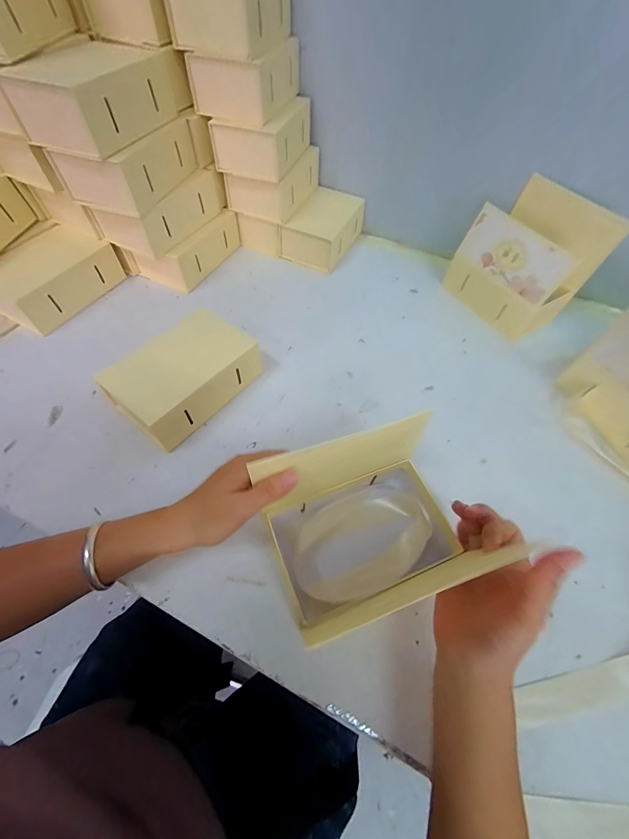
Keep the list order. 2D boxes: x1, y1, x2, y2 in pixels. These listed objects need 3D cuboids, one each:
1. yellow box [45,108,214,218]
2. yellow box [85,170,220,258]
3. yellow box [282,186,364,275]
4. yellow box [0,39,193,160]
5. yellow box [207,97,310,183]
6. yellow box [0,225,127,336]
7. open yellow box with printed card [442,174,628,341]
[{"bbox_3d":[-0.237,-0.360,0.445,0.099,0.062,0.186,20,60,9],"label":"yellow box"},{"bbox_3d":[-0.235,-0.327,0.496,0.100,0.058,0.184,25,61,11],"label":"yellow box"},{"bbox_3d":[0.018,-0.351,0.597,0.096,0.064,0.153,25,61,11],"label":"yellow box"},{"bbox_3d":[-0.252,-0.401,0.397,0.107,0.059,0.192,17,59,7],"label":"yellow box"},{"bbox_3d":[-0.079,-0.452,0.512,0.113,0.061,0.166,16,59,6],"label":"yellow box"},{"bbox_3d":[-0.395,-0.212,0.481,0.119,0.069,0.173,24,61,11],"label":"yellow box"},{"bbox_3d":[0.315,-0.238,0.497,0.111,0.142,0.164,-28,64,-18],"label":"open yellow box with printed card"}]

